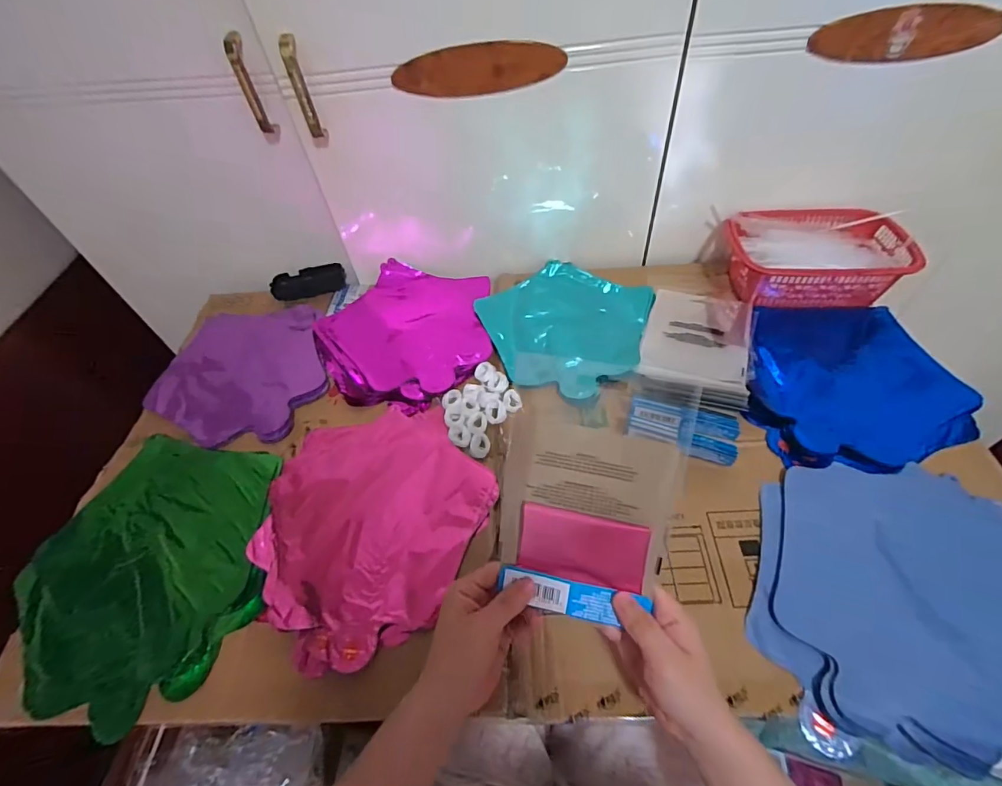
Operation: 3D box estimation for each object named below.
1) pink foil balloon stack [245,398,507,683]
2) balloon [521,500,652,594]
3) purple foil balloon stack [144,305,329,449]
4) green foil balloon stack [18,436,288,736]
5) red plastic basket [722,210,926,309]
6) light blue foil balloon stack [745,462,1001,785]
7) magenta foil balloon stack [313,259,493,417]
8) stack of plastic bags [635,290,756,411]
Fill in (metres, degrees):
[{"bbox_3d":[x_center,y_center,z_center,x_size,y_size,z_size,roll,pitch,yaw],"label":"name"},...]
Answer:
[{"bbox_3d":[-0.125,0.130,0.482,0.234,0.013,0.238,-16,54,-7],"label":"pink foil balloon stack"},{"bbox_3d":[0.058,0.114,0.343,0.088,0.054,0.005,10,14,15],"label":"balloon"},{"bbox_3d":[-0.344,-0.027,0.615,0.218,0.014,0.223,-13,53,-5],"label":"purple foil balloon stack"},{"bbox_3d":[-0.352,0.174,0.477,0.244,0.025,0.257,3,53,7],"label":"green foil balloon stack"},{"bbox_3d":[0.418,-0.187,0.652,0.214,0.079,0.156,3,53,9],"label":"red plastic basket"},{"bbox_3d":[0.365,0.176,0.406,0.259,0.014,0.240,15,56,17],"label":"light blue foil balloon stack"},{"bbox_3d":[-0.123,-0.088,0.656,0.250,0.031,0.242,-39,60,-22],"label":"magenta foil balloon stack"},{"bbox_3d":[0.253,-0.068,0.609,0.128,0.029,0.232,16,44,14],"label":"stack of plastic bags"}]

